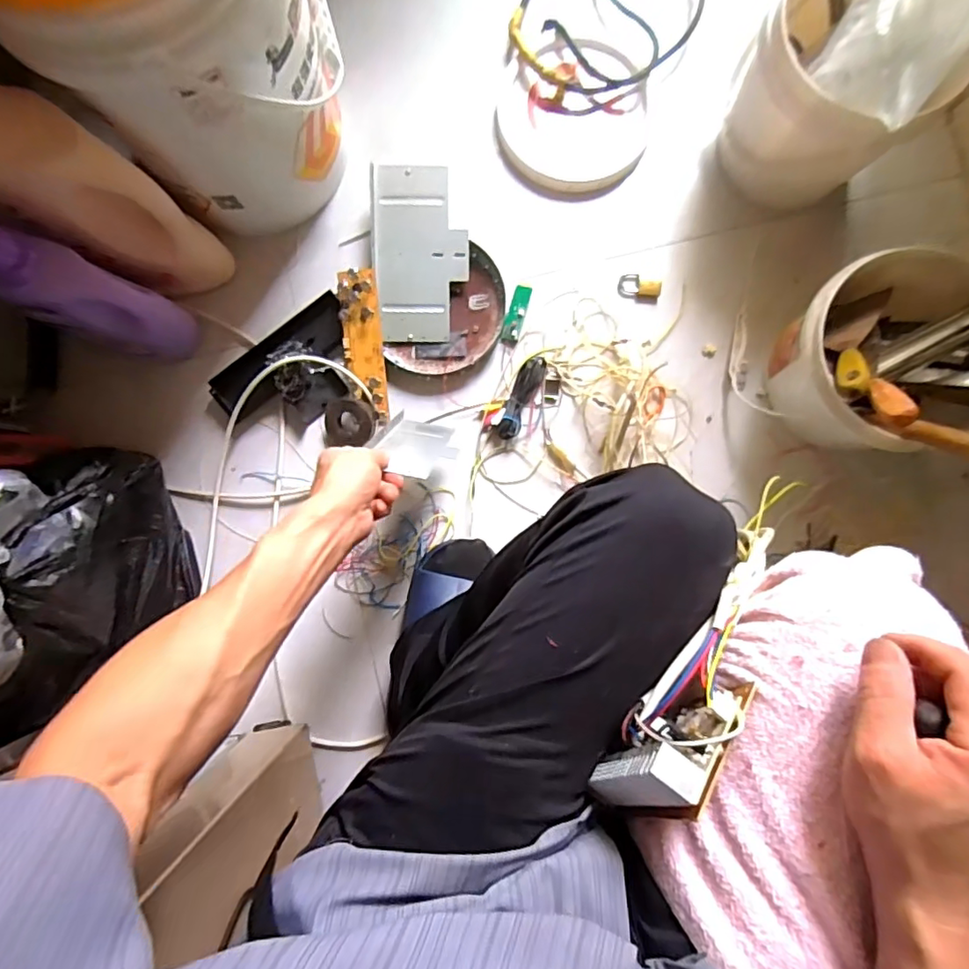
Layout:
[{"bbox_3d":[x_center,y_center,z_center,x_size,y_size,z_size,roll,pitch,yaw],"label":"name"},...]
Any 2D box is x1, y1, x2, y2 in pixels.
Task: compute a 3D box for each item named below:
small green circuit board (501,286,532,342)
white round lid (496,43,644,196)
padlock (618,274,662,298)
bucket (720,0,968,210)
[{"bbox_3d":[0.046,-0.241,0.780,0.025,0.006,0.078,18,87,1],"label":"small green circuit board"},{"bbox_3d":[0.126,-0.514,0.781,0.207,0.028,0.190,0,94,-2],"label":"white round lid"},{"bbox_3d":[0.222,-0.282,0.787,0.060,0.014,0.033,13,87,1],"label":"padlock"},{"bbox_3d":[0.440,-0.507,0.626,0.210,0.274,0.286,41,88,2],"label":"bucket"}]

